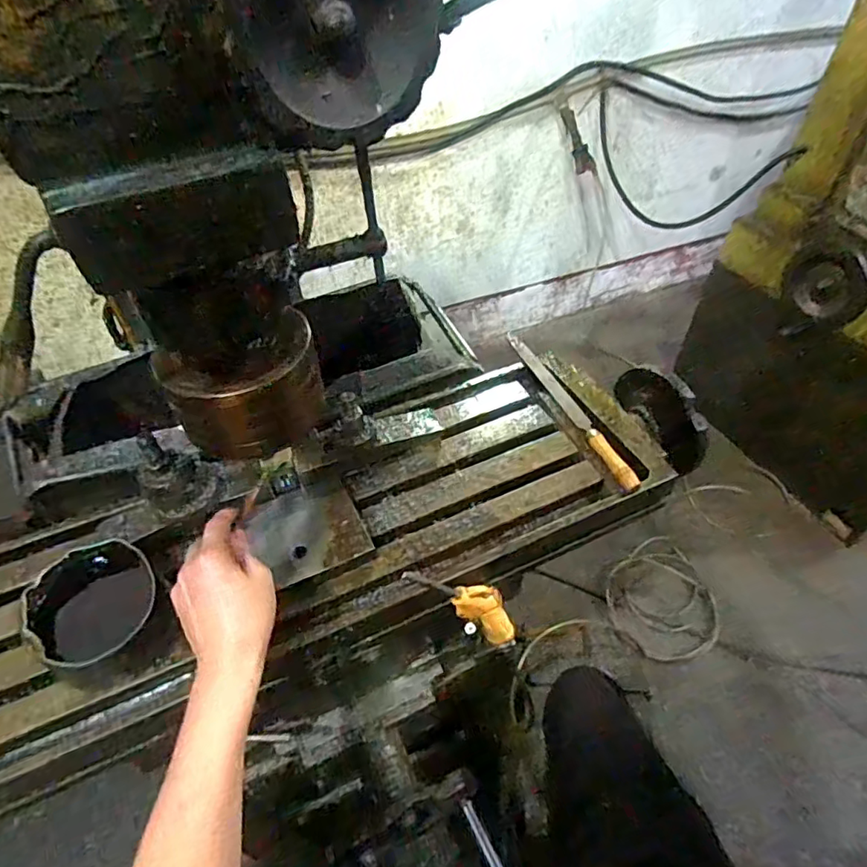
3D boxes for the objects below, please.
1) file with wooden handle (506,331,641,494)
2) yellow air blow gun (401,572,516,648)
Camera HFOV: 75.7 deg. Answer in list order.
[{"bbox_3d":[0.163,-0.041,0.678,0.024,0.026,0.292,-15,48,-13],"label":"file with wooden handle"},{"bbox_3d":[0.044,0.169,0.552,0.051,0.193,0.027,-25,45,14],"label":"yellow air blow gun"}]

